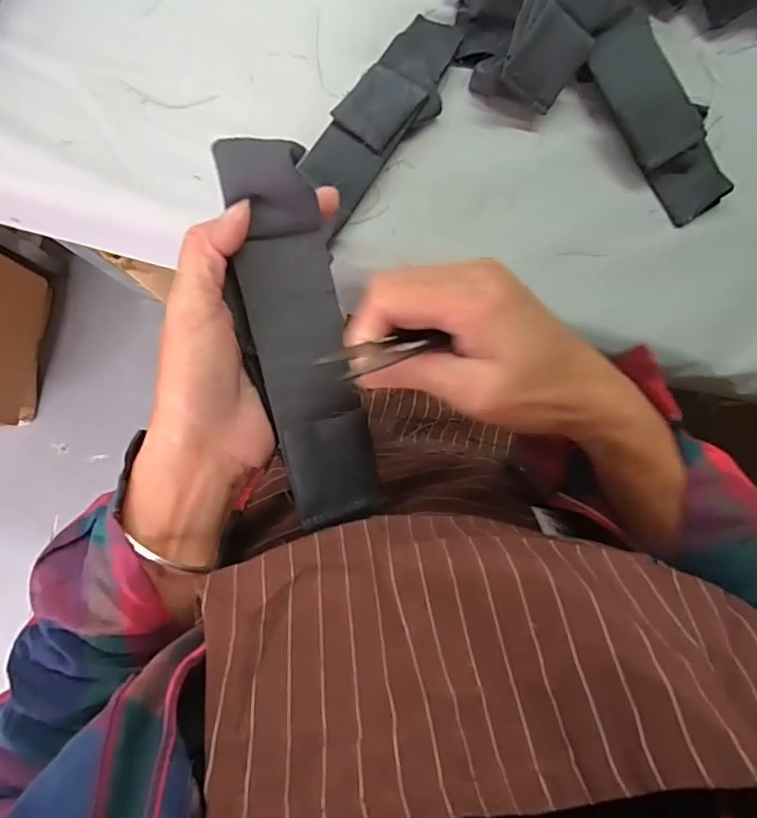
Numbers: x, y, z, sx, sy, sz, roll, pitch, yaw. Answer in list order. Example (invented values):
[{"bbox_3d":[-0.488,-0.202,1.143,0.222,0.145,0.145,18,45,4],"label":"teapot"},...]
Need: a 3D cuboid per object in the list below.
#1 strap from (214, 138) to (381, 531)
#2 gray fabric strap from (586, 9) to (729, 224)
[{"bbox_3d":[-0.039,-0.031,0.260,0.048,0.019,0.180,-12,100,-2],"label":"strap"},{"bbox_3d":[0.196,-0.202,0.379,0.048,0.027,0.139,-30,88,-3],"label":"gray fabric strap"}]

